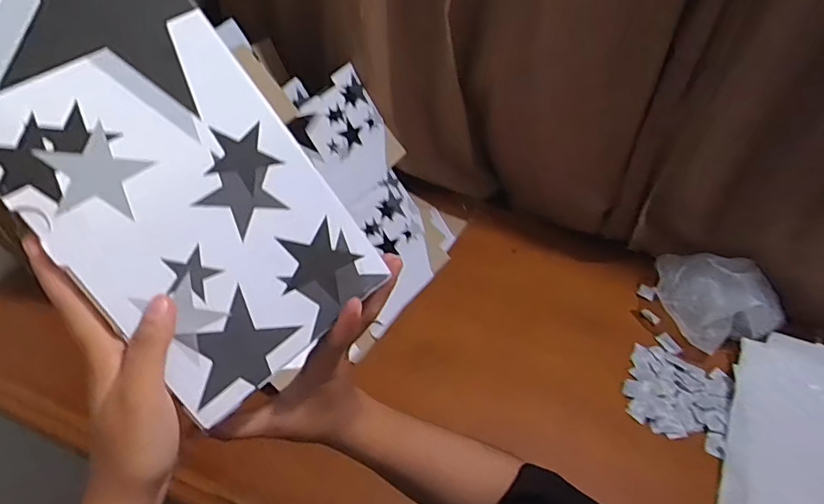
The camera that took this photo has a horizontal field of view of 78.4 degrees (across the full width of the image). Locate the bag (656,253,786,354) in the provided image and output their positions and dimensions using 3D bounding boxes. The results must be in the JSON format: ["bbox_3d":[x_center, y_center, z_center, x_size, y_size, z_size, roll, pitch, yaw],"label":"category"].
[{"bbox_3d":[0.534,0.088,0.876,0.214,0.098,0.151,23,46,16],"label":"bag"}]

